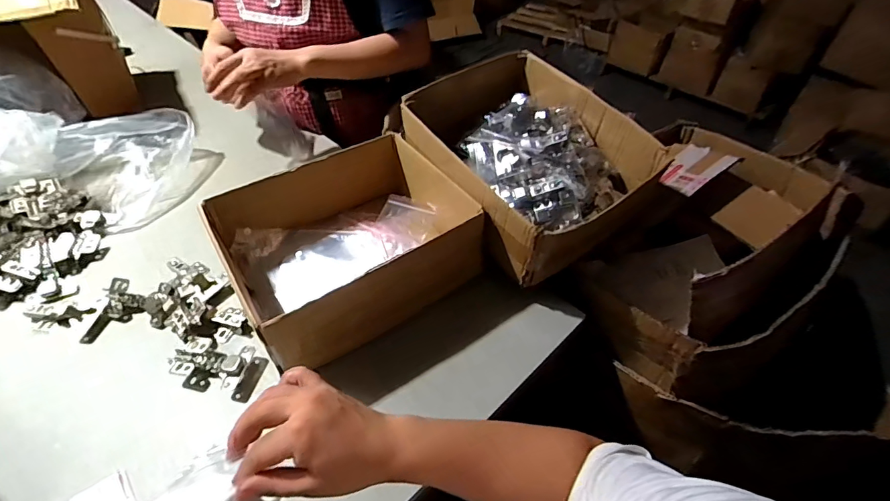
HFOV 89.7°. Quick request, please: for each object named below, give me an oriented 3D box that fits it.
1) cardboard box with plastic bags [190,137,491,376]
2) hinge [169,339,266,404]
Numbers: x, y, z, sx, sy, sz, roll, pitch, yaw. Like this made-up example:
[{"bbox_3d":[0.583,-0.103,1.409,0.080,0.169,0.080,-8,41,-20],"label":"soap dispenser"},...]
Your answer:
[{"bbox_3d":[-0.139,-0.014,0.649,0.318,0.111,0.264,-26,52,-23],"label":"cardboard box with plastic bags"},{"bbox_3d":[-0.295,0.149,0.574,0.116,0.027,0.063,10,47,9],"label":"hinge"}]

